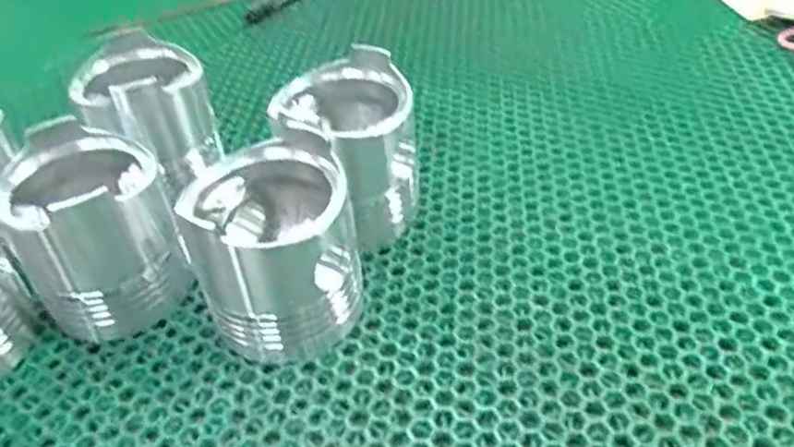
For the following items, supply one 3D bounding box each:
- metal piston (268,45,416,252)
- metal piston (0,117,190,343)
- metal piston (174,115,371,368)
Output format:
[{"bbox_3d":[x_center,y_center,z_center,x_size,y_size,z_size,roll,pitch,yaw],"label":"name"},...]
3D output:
[{"bbox_3d":[-0.029,-0.045,0.441,0.078,0.097,0.085,-9,41,-3],"label":"metal piston"},{"bbox_3d":[-0.170,0.004,0.406,0.085,0.093,0.087,-28,45,-22],"label":"metal piston"},{"bbox_3d":[-0.064,0.015,0.380,0.085,0.088,0.082,-13,42,-7],"label":"metal piston"}]

